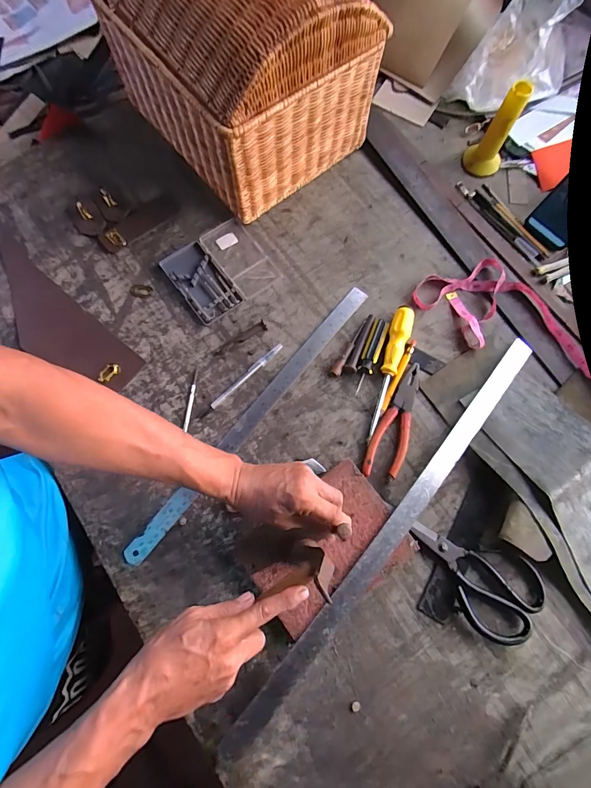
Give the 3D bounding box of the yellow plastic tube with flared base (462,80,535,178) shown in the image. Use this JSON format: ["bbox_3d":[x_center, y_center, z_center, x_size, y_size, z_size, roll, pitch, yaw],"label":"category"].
[{"bbox_3d":[0.310,-0.402,0.598,0.060,0.123,0.051,29,76,6],"label":"yellow plastic tube with flared base"}]

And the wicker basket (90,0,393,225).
[{"bbox_3d":[-0.085,-0.481,0.550,0.256,0.215,0.334,-38,79,-11],"label":"wicker basket"}]

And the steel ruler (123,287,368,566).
[{"bbox_3d":[-0.051,0.025,0.527,0.025,0.005,0.469,39,76,5],"label":"steel ruler"}]

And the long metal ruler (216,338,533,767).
[{"bbox_3d":[0.130,0.155,0.475,0.032,0.008,0.616,40,77,9],"label":"long metal ruler"}]

